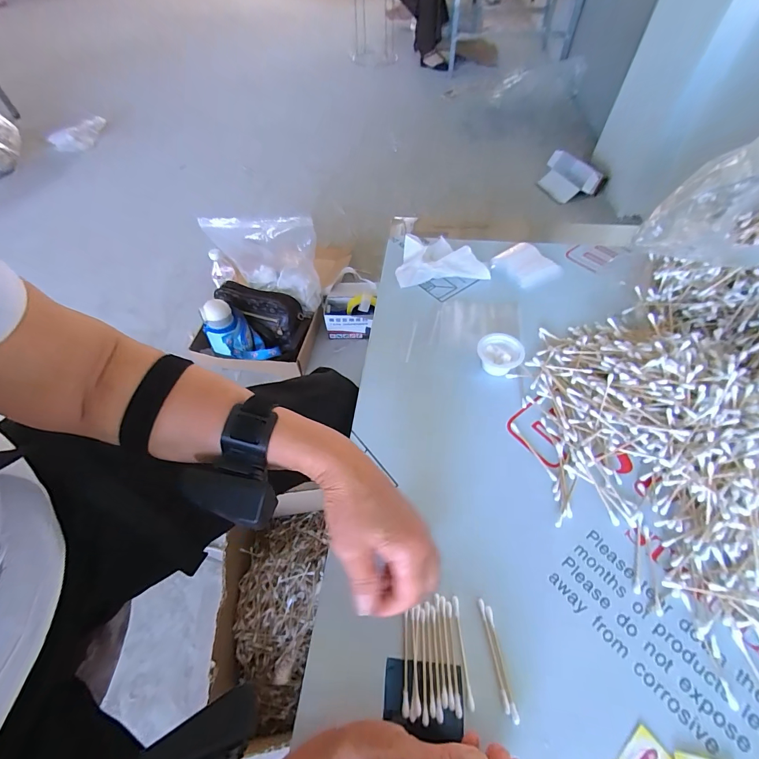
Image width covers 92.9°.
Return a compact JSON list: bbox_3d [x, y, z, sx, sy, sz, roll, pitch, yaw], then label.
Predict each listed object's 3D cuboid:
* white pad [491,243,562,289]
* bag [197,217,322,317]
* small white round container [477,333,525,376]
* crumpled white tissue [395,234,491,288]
[{"bbox_3d":[0.227,-0.178,0.560,0.080,0.014,0.081,-30,58,-17],"label":"white pad"},{"bbox_3d":[-0.296,-0.312,0.995,0.271,0.284,0.083,1,55,3],"label":"bag"},{"bbox_3d":[0.150,-0.032,0.449,0.050,0.025,0.049,-2,54,3],"label":"small white round container"},{"bbox_3d":[0.092,-0.193,0.568,0.135,0.034,0.096,-5,54,0],"label":"crumpled white tissue"}]

